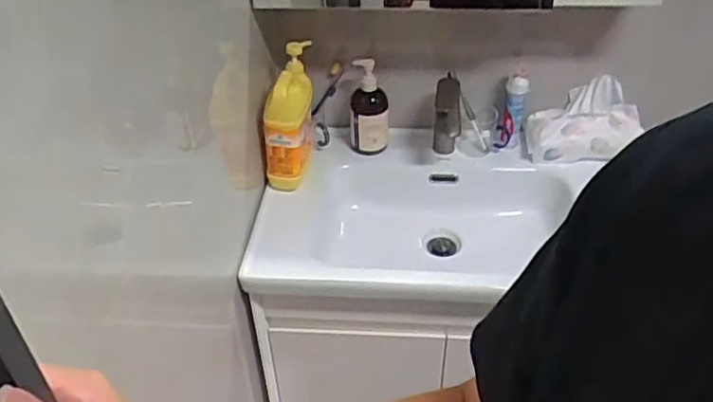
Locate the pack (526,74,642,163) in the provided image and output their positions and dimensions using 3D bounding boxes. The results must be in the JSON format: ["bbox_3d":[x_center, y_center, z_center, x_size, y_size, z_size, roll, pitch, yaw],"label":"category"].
[{"bbox_3d":[0.454,-0.157,1.216,0.224,0.127,0.099,-2,38,0],"label":"pack"}]

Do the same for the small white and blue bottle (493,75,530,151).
[{"bbox_3d":[0.303,-0.172,1.218,0.043,0.153,0.045,17,42,22],"label":"small white and blue bottle"}]

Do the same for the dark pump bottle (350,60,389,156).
[{"bbox_3d":[0.026,-0.181,1.213,0.074,0.197,0.070,0,38,3],"label":"dark pump bottle"}]

